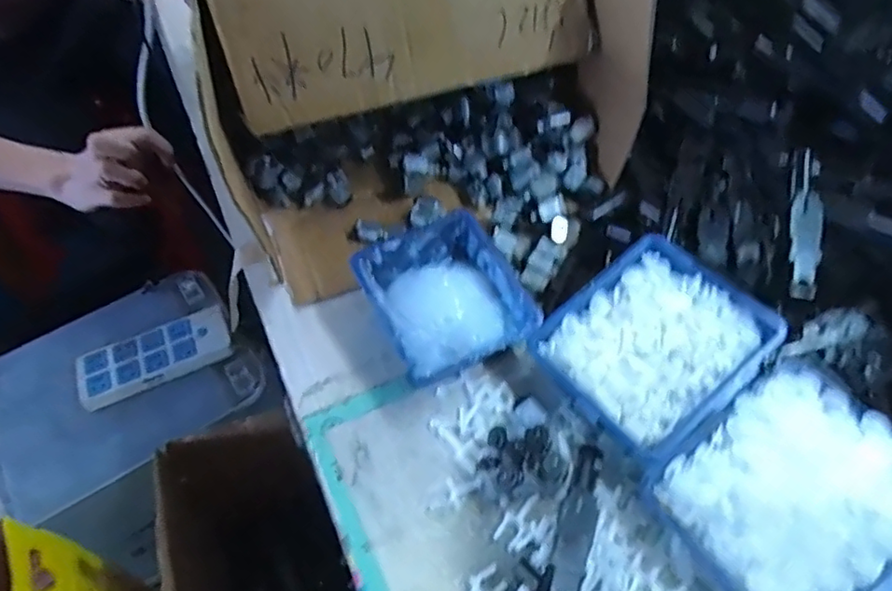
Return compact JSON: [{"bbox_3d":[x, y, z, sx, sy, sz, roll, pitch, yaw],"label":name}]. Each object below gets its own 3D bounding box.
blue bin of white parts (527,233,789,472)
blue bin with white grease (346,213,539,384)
[{"bbox_3d":[0.149,0.036,0.438,0.133,0.048,0.125,-32,58,-20],"label":"blue bin of white parts"},{"bbox_3d":[0.001,0.004,0.484,0.115,0.055,0.123,-24,55,-15],"label":"blue bin with white grease"}]

